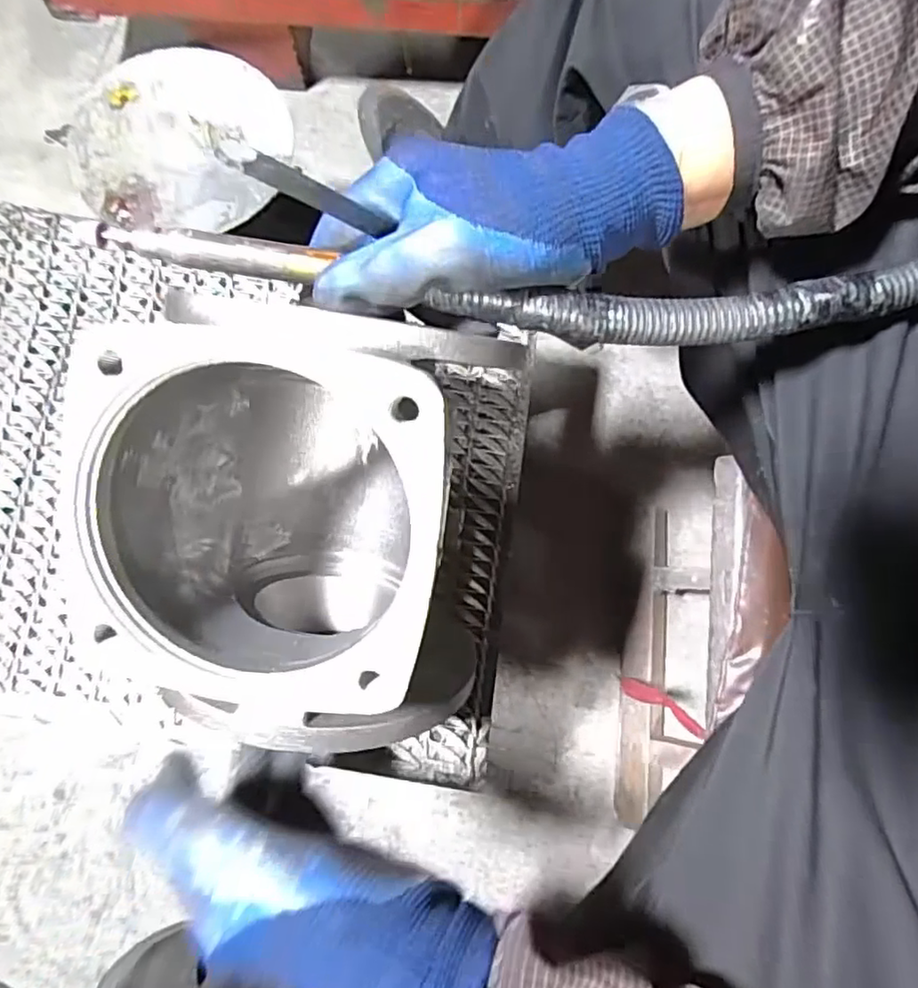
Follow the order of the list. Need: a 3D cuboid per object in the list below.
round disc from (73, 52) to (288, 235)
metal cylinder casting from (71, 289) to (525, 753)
[{"bbox_3d":[-0.214,-0.272,0.474,0.160,0.014,0.146,0,79,-1],"label":"round disc"},{"bbox_3d":[-0.087,0.002,0.333,0.175,0.180,0.201,13,103,2],"label":"metal cylinder casting"}]

